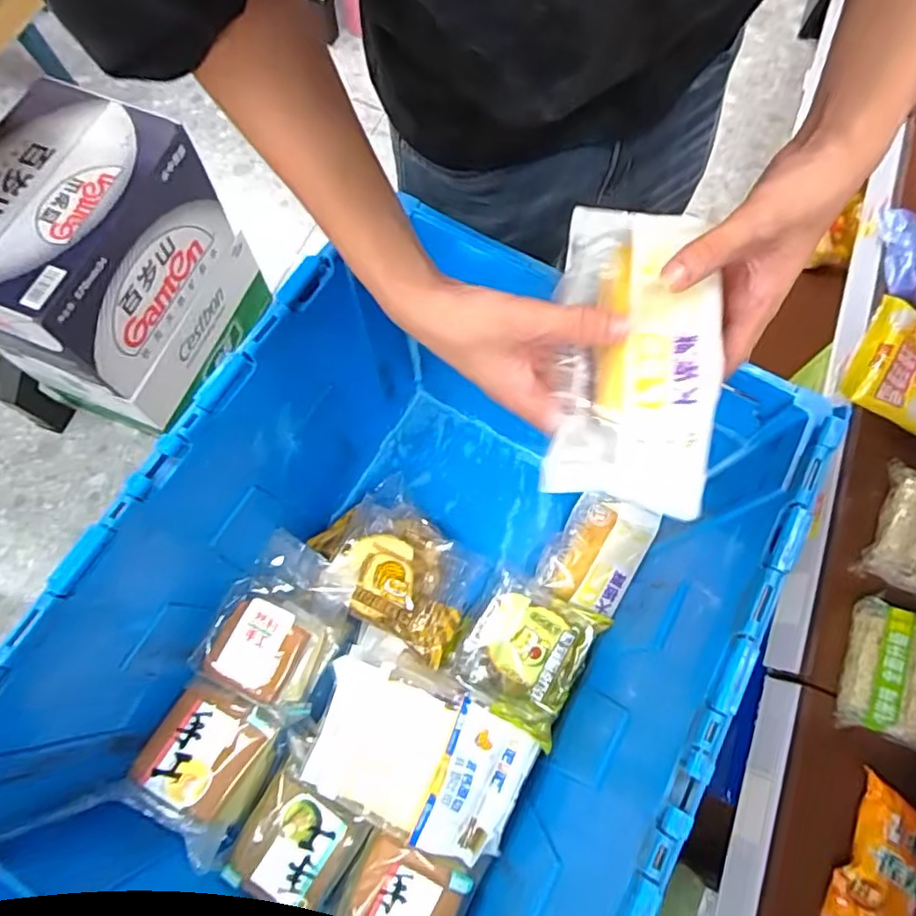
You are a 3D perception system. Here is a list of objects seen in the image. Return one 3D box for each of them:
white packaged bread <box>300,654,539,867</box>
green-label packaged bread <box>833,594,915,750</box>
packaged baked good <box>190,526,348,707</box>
[{"bbox_3d":[-0.036,0.266,0.520,0.187,0.045,0.114,23,72,6],"label":"white packaged bread"},{"bbox_3d":[0.479,0.232,0.627,0.091,0.049,0.137,20,72,5],"label":"green-label packaged bread"},{"bbox_3d":[-0.168,0.158,0.561,0.101,0.066,0.143,26,72,7],"label":"packaged baked good"}]

